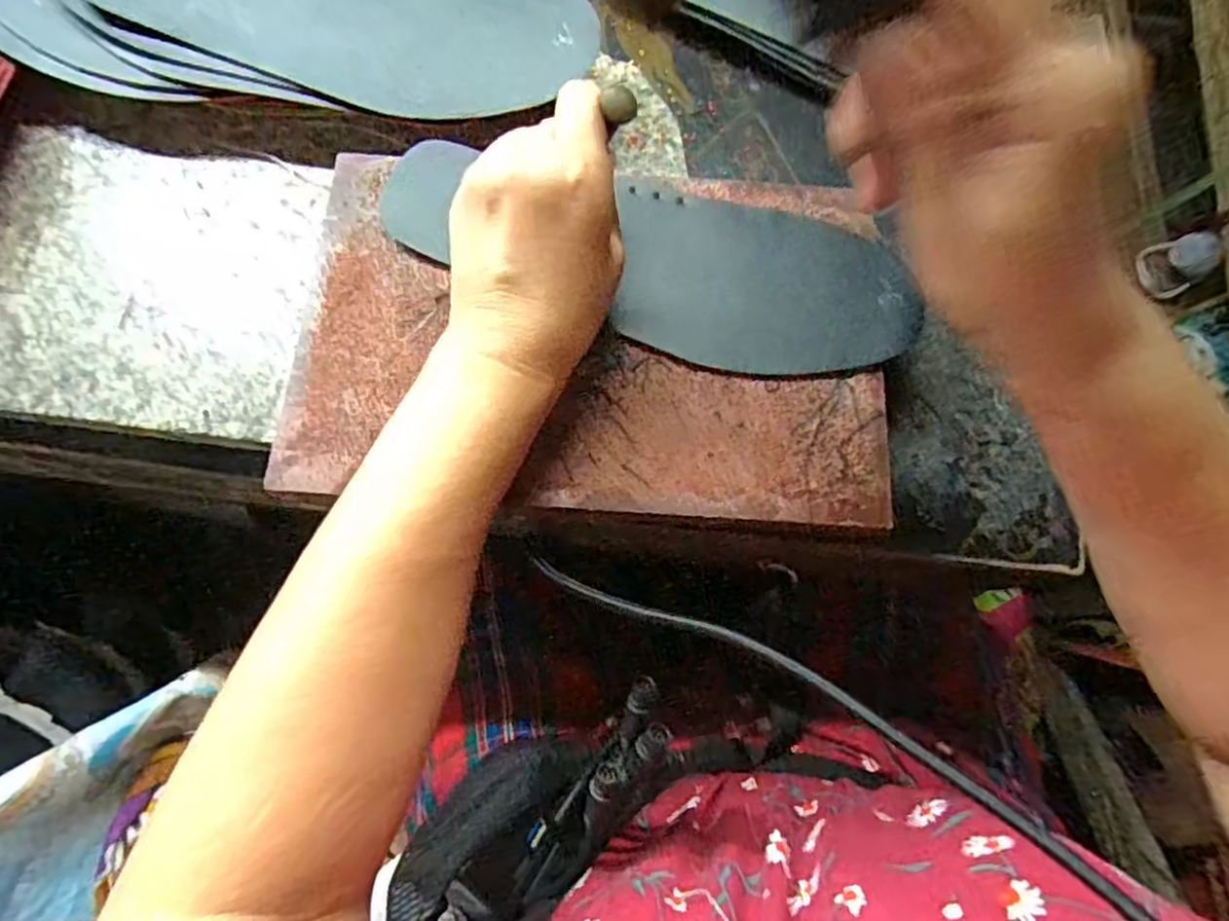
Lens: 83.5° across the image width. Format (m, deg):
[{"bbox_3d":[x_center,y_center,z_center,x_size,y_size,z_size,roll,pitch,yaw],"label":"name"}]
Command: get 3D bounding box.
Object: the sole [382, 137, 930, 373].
[{"bbox_3d":[0.016,-0.103,0.342,0.266,0.011,0.090,16,73,3],"label":"sole"}]

